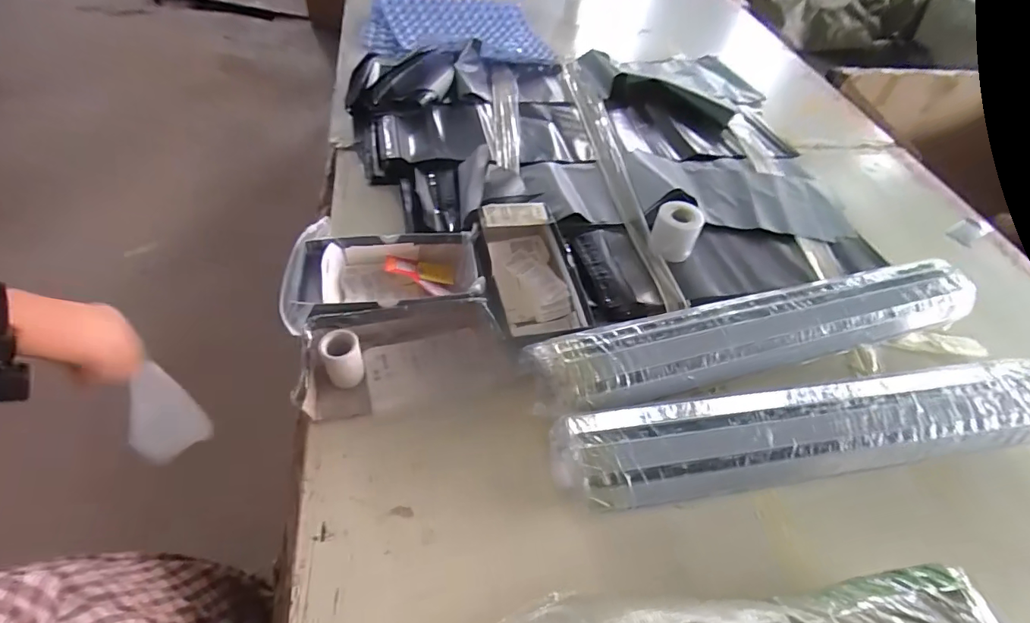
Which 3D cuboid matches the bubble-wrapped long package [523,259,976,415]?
[{"bbox_3d":[0.323,0.024,0.595,0.631,0.054,0.094,-11,55,-14],"label":"bubble-wrapped long package"}]

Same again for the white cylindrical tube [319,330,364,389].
[{"bbox_3d":[-0.193,0.057,0.541,0.041,0.063,0.042,3,53,-3],"label":"white cylindrical tube"}]

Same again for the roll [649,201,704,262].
[{"bbox_3d":[0.243,-0.125,0.718,0.065,0.058,0.061,4,52,-5],"label":"roll"}]

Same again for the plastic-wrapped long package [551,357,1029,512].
[{"bbox_3d":[0.350,0.128,0.528,0.621,0.077,0.103,-4,53,-12],"label":"plastic-wrapped long package"}]

